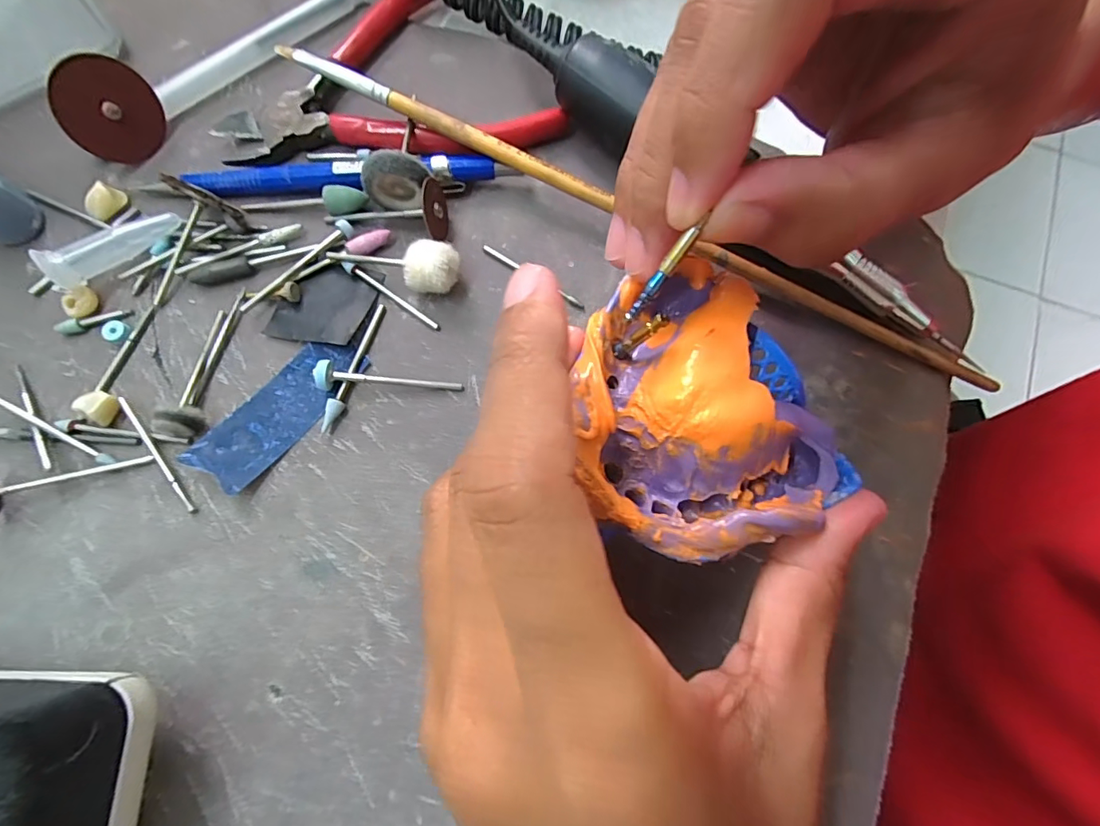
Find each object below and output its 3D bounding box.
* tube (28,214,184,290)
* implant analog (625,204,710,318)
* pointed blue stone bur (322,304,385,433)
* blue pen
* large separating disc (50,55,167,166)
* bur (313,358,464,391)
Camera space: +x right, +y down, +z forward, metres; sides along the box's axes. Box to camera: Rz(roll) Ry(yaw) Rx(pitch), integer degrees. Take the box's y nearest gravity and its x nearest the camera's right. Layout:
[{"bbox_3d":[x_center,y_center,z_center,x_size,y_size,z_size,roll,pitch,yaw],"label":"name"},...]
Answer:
[{"bbox_3d":[-0.146,-0.056,0.167,0.012,0.010,0.042,44,62,9],"label":"tube"},{"bbox_3d":[0.024,-0.030,0.109,0.004,0.004,0.024,41,117,8],"label":"implant analog"},{"bbox_3d":[-0.066,-0.016,0.167,0.004,0.005,0.047,15,76,2],"label":"pointed blue stone bur"},{"bbox_3d":[-0.078,-0.085,0.179,0.129,0.009,0.011,-1,76,-2],"label":"blue pen"},{"bbox_3d":[-0.152,-0.105,0.173,0.004,0.031,0.031,21,116,28],"label":"large separating disc"},{"bbox_3d":[-0.053,-0.012,0.165,0.047,0.008,0.010,1,76,-2],"label":"bur"}]

